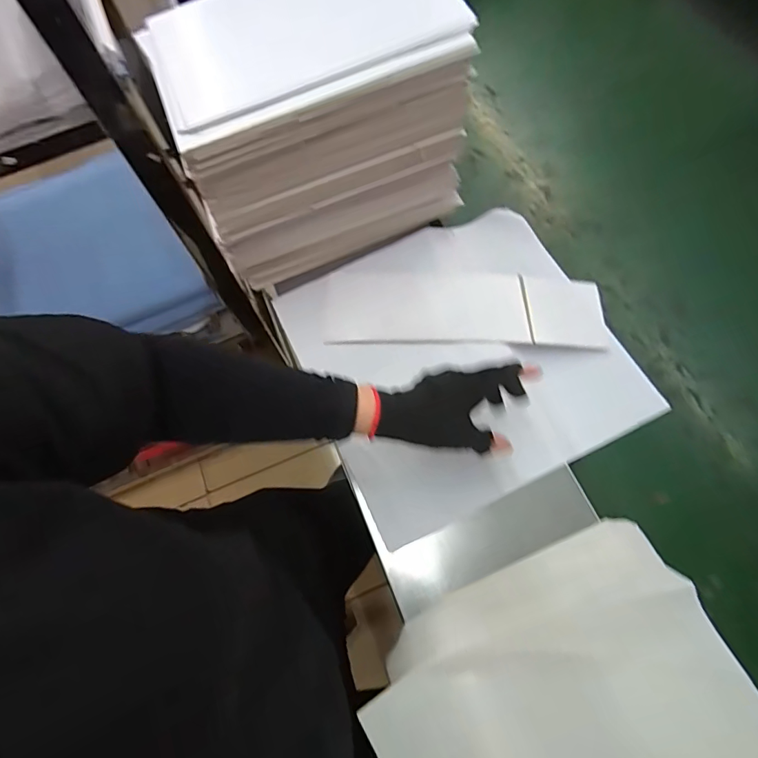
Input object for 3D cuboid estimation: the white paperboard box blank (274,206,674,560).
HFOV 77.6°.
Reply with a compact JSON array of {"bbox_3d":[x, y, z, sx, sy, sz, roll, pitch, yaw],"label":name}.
[{"bbox_3d":[0.101,-0.039,0.586,0.370,0.030,0.352,-25,69,-9],"label":"white paperboard box blank"}]

